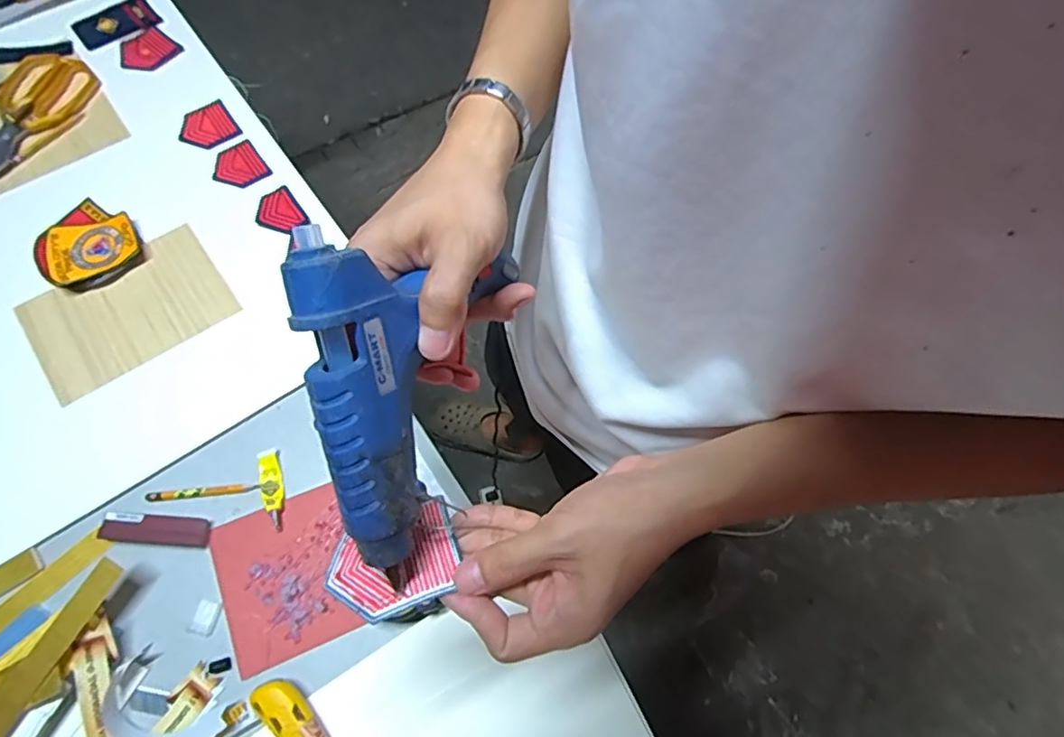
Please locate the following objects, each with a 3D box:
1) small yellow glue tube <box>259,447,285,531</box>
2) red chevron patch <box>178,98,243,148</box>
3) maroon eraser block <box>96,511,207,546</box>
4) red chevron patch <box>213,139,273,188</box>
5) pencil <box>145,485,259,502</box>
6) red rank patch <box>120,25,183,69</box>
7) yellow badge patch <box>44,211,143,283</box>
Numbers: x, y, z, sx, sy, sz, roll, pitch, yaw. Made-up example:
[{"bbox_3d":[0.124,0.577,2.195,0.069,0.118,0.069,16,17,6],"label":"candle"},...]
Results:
[{"bbox_3d":[-0.258,0.119,0.591,0.023,0.008,0.080,-10,69,-6],"label":"small yellow glue tube"},{"bbox_3d":[-0.409,-0.307,0.745,0.065,0.007,0.071,-32,72,-15],"label":"red chevron patch"},{"bbox_3d":[-0.358,0.152,0.565,0.094,0.012,0.026,4,68,0],"label":"maroon eraser block"},{"bbox_3d":[-0.360,-0.249,0.726,0.059,0.005,0.063,-33,73,-16],"label":"red chevron patch"},{"bbox_3d":[-0.325,0.123,0.587,0.099,0.013,0.011,-5,68,-4],"label":"pencil"},{"bbox_3d":[-0.508,-0.418,0.785,0.062,0.008,0.071,36,69,2],"label":"red rank patch"},{"bbox_3d":[-0.490,-0.136,0.659,0.097,0.011,0.083,-31,72,-12],"label":"yellow badge patch"}]

